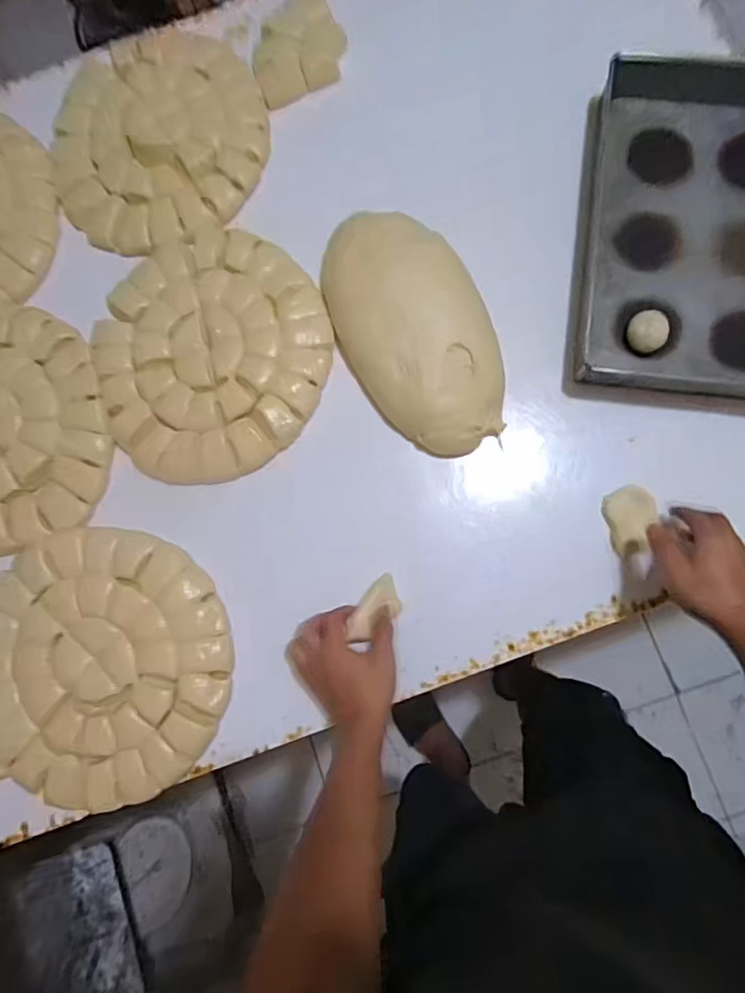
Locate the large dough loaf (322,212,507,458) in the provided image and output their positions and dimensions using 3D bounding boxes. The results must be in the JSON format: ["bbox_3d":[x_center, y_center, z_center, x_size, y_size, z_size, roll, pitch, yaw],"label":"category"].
[{"bbox_3d":[0.050,-0.202,0.656,0.171,0.081,0.307,-26,81,-1],"label":"large dough loaf"}]

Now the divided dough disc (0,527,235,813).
[{"bbox_3d":[-0.322,0.194,0.643,0.304,0.020,0.297,0,82,3],"label":"divided dough disc"}]

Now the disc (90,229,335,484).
[{"bbox_3d":[-0.201,-0.182,0.691,0.288,0.019,0.306,0,82,3],"label":"disc"}]

